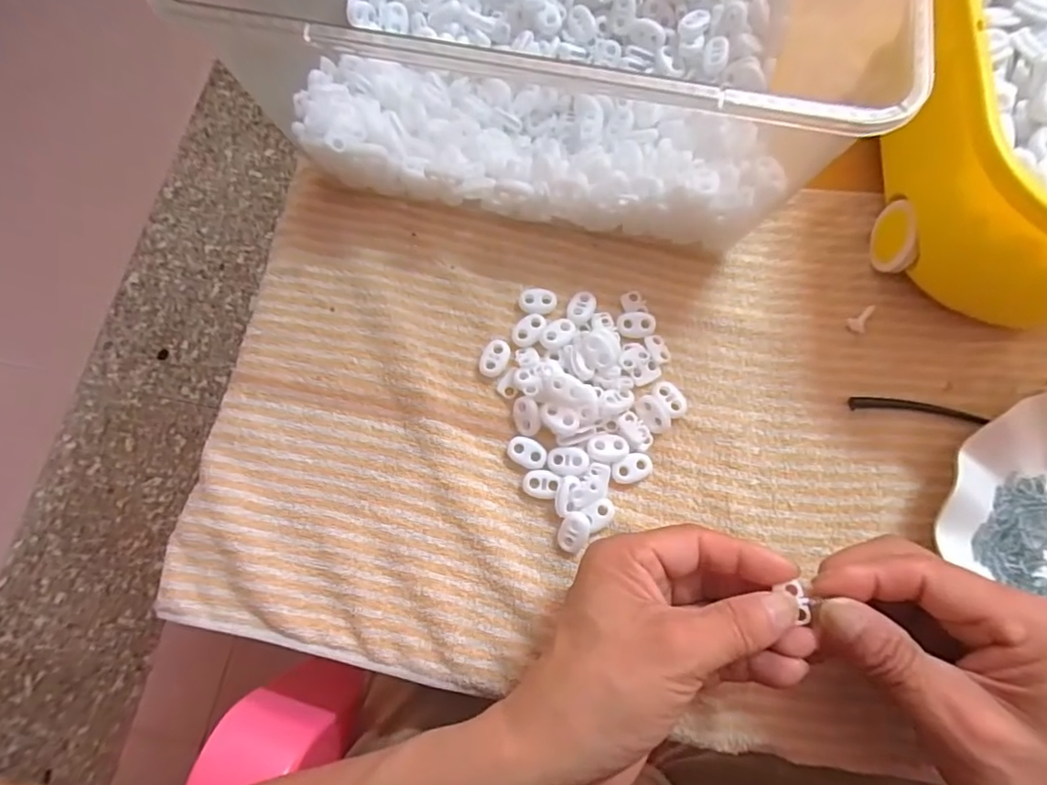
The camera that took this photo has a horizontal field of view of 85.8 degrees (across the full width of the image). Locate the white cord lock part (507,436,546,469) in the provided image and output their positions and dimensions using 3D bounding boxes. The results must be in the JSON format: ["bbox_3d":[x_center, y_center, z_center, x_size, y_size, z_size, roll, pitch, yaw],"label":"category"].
[{"bbox_3d":[0.002,0.033,0.309,0.021,0.004,0.015,27,77,7],"label":"white cord lock part"}]

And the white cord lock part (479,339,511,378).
[{"bbox_3d":[-0.016,-0.020,0.324,0.015,0.005,0.022,20,76,6],"label":"white cord lock part"}]

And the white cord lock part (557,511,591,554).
[{"bbox_3d":[0.026,0.074,0.298,0.015,0.010,0.020,24,76,7],"label":"white cord lock part"}]

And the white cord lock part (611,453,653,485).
[{"bbox_3d":[0.059,0.042,0.308,0.023,0.006,0.014,-19,76,-5],"label":"white cord lock part"}]

